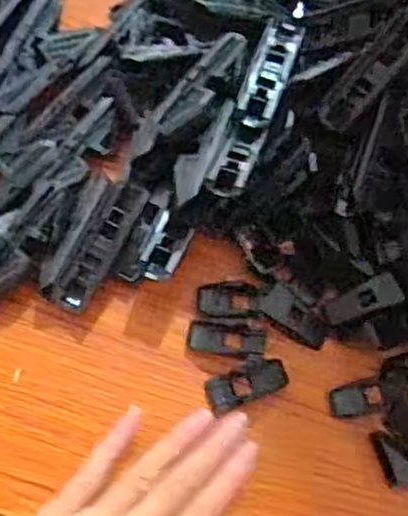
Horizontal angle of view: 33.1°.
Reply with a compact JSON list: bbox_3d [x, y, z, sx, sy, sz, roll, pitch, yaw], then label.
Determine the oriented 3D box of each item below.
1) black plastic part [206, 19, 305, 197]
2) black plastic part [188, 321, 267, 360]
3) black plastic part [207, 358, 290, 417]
[{"bbox_3d":[0.028,-0.082,0.355,0.021,0.015,0.116,18,74,4],"label":"black plastic part"},{"bbox_3d":[0.012,0.043,0.359,0.041,0.009,0.017,6,73,0],"label":"black plastic part"},{"bbox_3d":[0.023,0.065,0.355,0.043,0.004,0.017,-17,75,-7],"label":"black plastic part"}]

